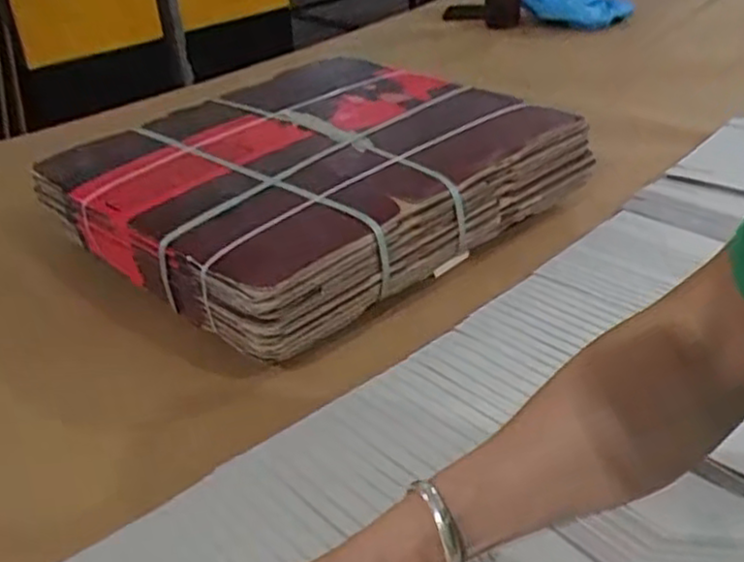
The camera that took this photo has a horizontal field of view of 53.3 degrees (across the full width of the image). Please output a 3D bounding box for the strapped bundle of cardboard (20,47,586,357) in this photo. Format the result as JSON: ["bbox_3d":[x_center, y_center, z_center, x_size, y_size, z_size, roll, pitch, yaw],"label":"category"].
[{"bbox_3d":[-0.065,-0.125,0.875,0.493,0.110,0.439,-29,41,-34],"label":"strapped bundle of cardboard"}]

